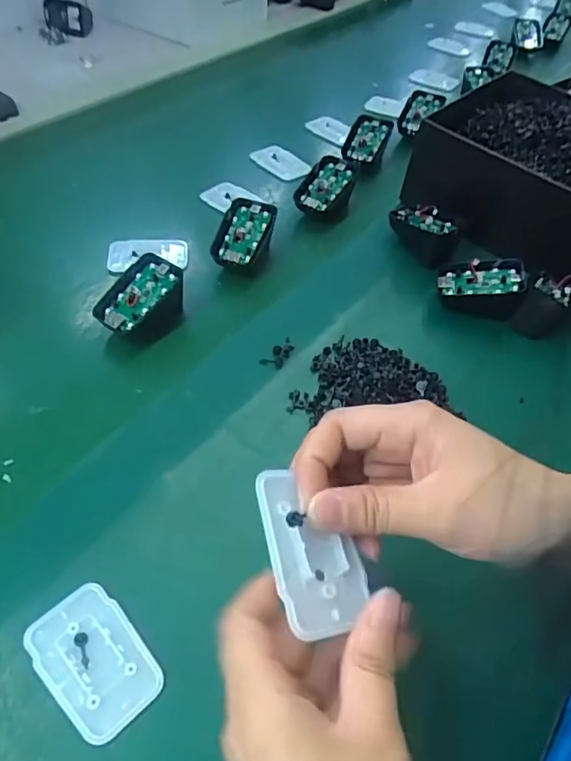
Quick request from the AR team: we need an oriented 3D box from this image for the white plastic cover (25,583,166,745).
[{"bbox_3d":[-0.096,0.140,0.271,0.044,0.006,0.069,-35,60,-30],"label":"white plastic cover"}]

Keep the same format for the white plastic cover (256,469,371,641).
[{"bbox_3d":[0.011,0.067,0.224,0.039,0.012,0.067,0,57,-32],"label":"white plastic cover"}]

